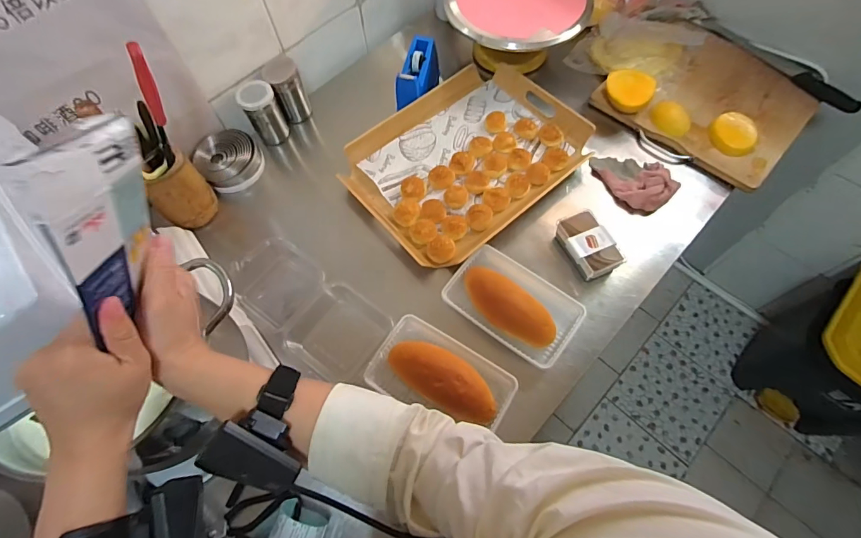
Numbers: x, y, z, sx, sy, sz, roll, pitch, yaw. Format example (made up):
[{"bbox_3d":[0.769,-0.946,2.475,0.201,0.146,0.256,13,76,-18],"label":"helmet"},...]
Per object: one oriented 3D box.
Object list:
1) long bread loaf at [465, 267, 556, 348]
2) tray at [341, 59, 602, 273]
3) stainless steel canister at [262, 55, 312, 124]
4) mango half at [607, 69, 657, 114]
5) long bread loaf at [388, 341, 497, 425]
[{"bbox_3d":[0.124,0.058,0.666,0.167,0.047,0.073,36,71,18],"label":"long bread loaf"},{"bbox_3d":[0.066,-0.221,0.825,0.439,0.039,0.332,-39,69,-15],"label":"tray"},{"bbox_3d":[-0.293,-0.371,0.878,0.074,0.121,0.064,-29,66,-11],"label":"stainless steel canister"},{"bbox_3d":[0.391,-0.349,0.833,0.090,0.053,0.075,17,66,11],"label":"mango half"},{"bbox_3d":[0.020,0.162,0.623,0.174,0.048,0.077,31,69,16],"label":"long bread loaf"}]

